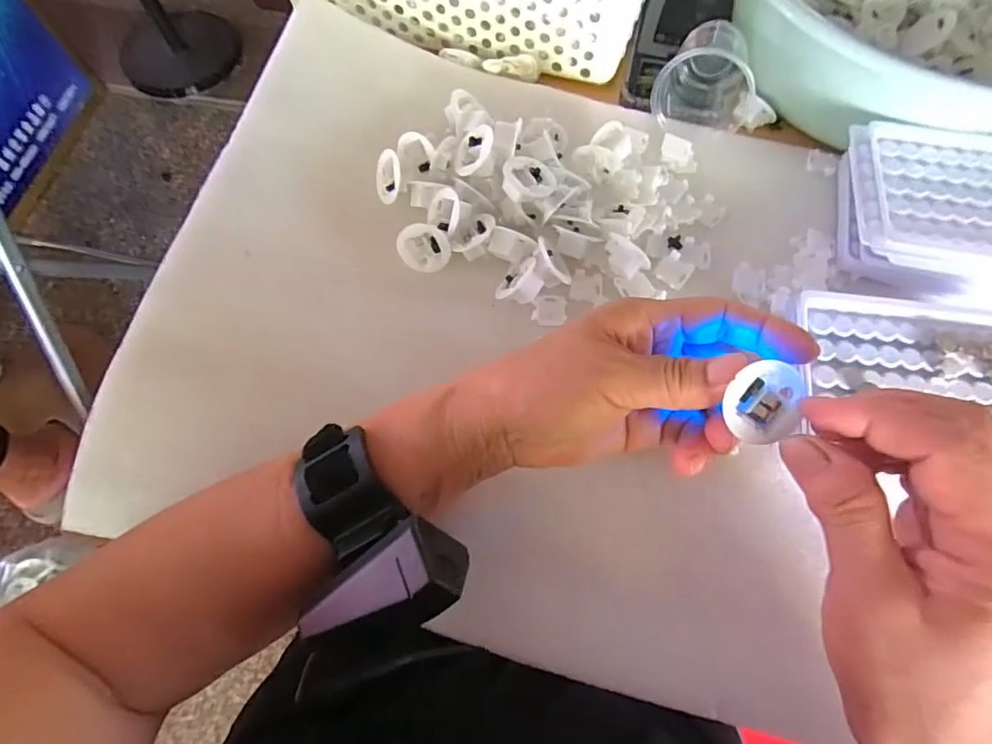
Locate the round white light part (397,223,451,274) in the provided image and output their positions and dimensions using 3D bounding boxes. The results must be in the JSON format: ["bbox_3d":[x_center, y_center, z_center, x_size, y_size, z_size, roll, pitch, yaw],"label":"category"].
[{"bbox_3d":[-0.044,-0.080,0.328,0.032,0.029,0.017,19,40,-5],"label":"round white light part"}]

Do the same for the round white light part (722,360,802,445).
[{"bbox_3d":[0.103,0.012,0.205,0.030,0.012,0.030,-1,100,-7],"label":"round white light part"}]

